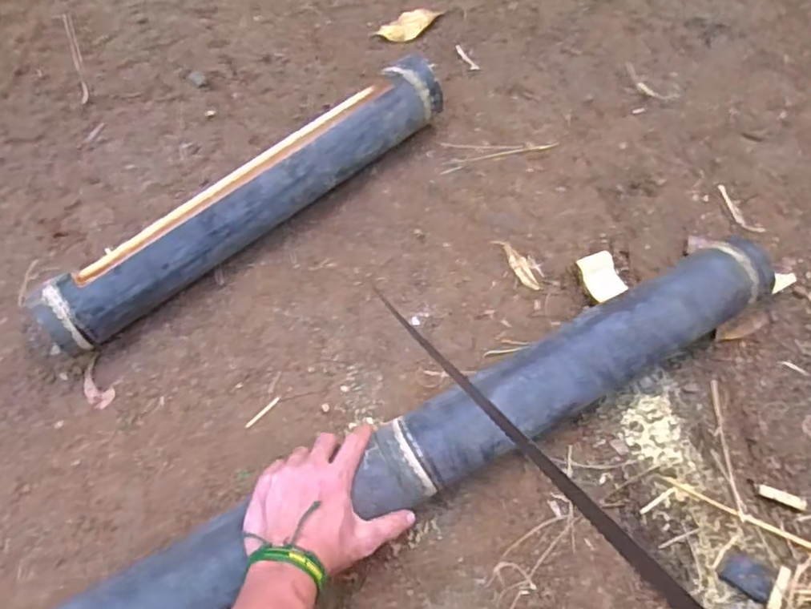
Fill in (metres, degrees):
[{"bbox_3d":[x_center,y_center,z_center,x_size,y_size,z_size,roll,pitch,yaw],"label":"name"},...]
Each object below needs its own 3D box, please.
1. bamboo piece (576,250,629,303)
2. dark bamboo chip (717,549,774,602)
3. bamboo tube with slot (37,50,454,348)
[{"bbox_3d":[0.221,-0.029,0.697,0.042,0.020,0.056,-18,69,-8],"label":"bamboo piece"},{"bbox_3d":[0.328,0.256,0.588,0.044,0.008,0.035,28,67,32],"label":"dark bamboo chip"},{"bbox_3d":[-0.171,-0.123,0.693,0.497,0.090,0.094,-37,73,-15],"label":"bamboo tube with slot"}]

